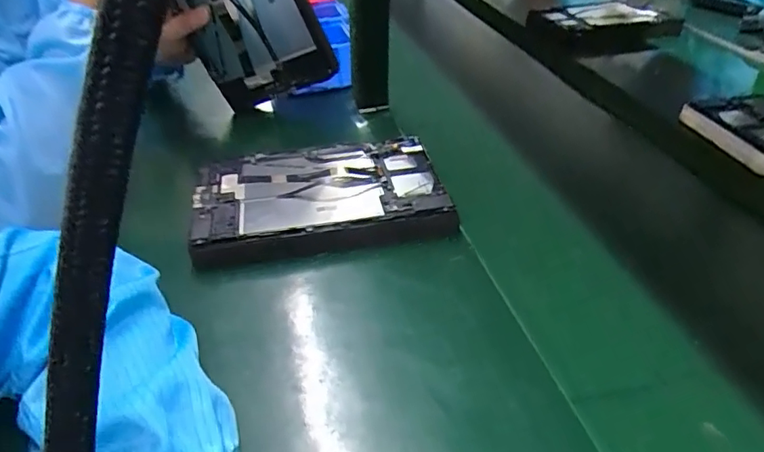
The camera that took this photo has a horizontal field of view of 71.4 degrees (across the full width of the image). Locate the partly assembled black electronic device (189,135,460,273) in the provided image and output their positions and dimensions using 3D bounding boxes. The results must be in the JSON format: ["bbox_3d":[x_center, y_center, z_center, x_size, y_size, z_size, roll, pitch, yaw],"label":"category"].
[{"bbox_3d":[-0.061,-0.033,0.542,0.242,0.032,0.159,-8,36,-7],"label":"partly assembled black electronic device"}]

